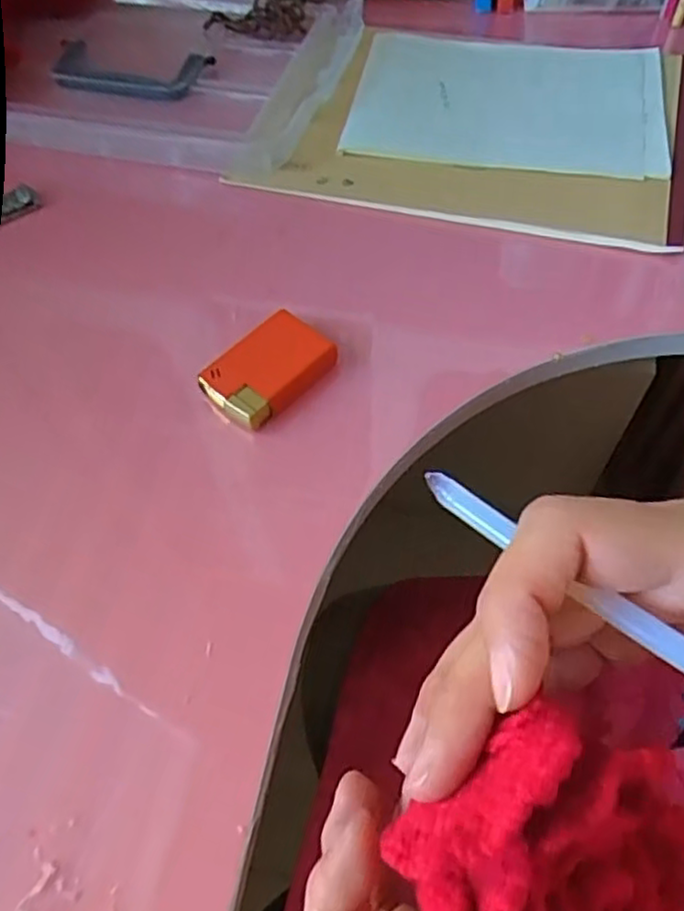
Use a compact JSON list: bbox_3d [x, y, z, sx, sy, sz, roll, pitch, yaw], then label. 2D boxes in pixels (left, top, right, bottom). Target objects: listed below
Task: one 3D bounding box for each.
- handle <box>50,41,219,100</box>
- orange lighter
[{"bbox_3d":[-0.145,-0.260,0.464,0.106,0.012,0.045,12,59,11],"label":"handle"},{"bbox_3d":[-0.035,-0.041,0.318,0.040,0.009,0.058,38,67,23],"label":"orange lighter"}]

